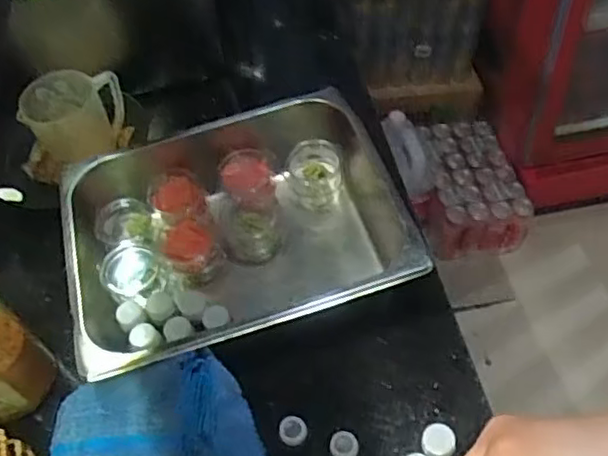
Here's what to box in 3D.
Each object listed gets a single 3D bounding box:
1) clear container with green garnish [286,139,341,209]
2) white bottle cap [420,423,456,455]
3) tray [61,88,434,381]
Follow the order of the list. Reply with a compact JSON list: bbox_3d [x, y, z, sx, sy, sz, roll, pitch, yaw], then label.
[{"bbox_3d":[0.012,-0.060,0.729,0.062,0.058,0.054,-3,52,3],"label":"clear container with green garnish"},{"bbox_3d":[0.107,0.169,0.515,0.026,0.011,0.025,-3,52,4],"label":"white bottle cap"},{"bbox_3d":[-0.068,0.010,0.675,0.321,0.108,0.271,-16,52,-7],"label":"tray"}]

